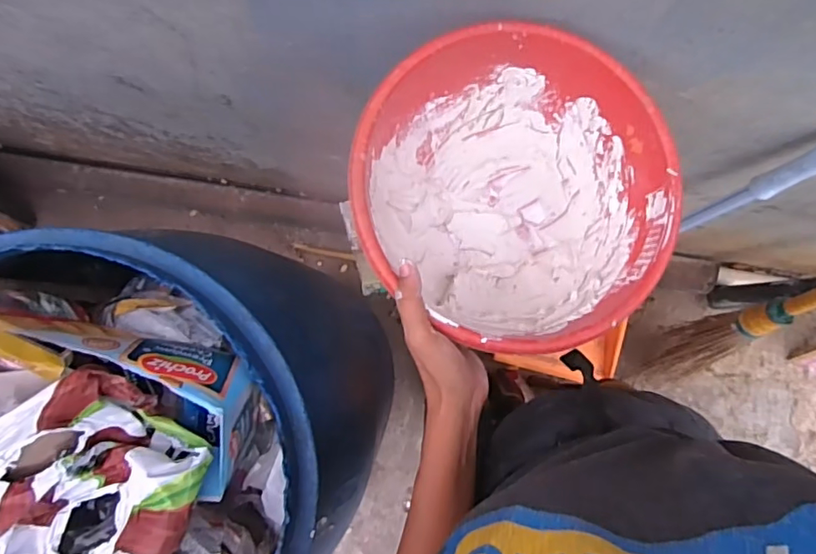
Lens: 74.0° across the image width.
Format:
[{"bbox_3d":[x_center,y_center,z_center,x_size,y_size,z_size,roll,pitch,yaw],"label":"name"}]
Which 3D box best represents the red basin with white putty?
[{"bbox_3d":[0.091,-0.073,0.457,0.229,0.108,0.245,0,87,1],"label":"red basin with white putty"}]

